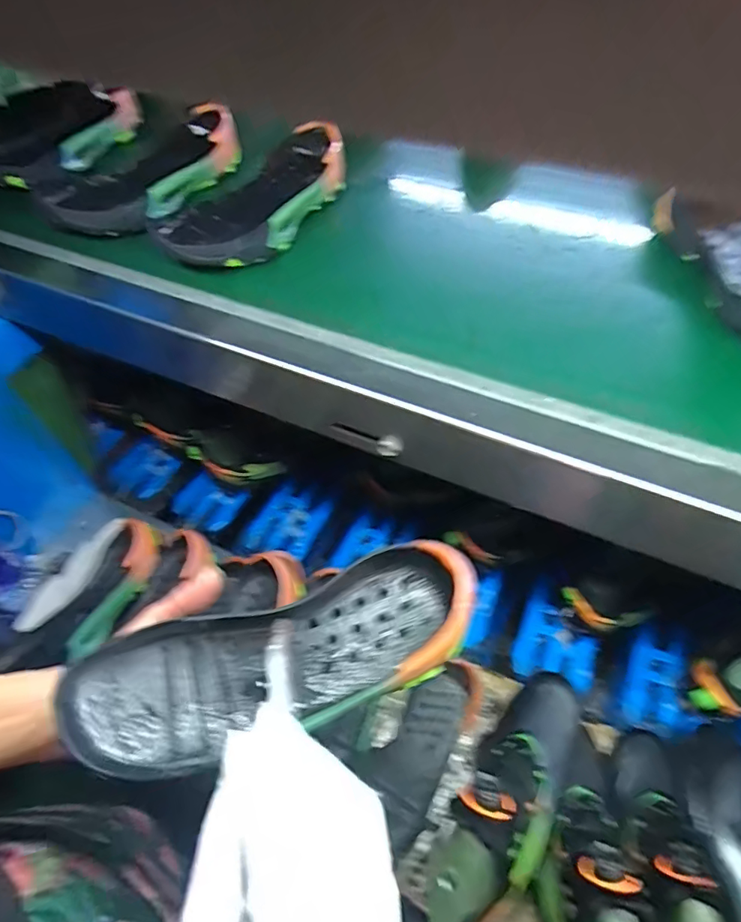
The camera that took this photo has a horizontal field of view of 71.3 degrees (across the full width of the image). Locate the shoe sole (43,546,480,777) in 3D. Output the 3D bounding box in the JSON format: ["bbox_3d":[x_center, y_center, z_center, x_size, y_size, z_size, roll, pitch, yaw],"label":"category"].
[{"bbox_3d":[-0.056,0.118,0.311,0.244,0.035,0.082,-18,55,-5],"label":"shoe sole"}]

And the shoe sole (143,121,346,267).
[{"bbox_3d":[-0.111,-0.270,0.526,0.093,0.062,0.227,29,61,22],"label":"shoe sole"}]

